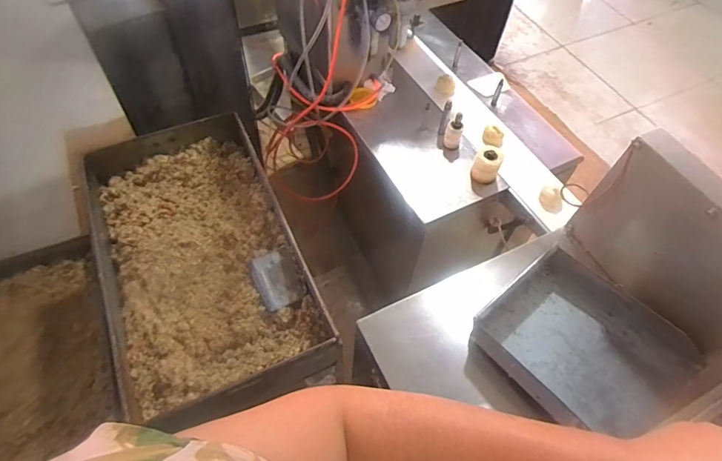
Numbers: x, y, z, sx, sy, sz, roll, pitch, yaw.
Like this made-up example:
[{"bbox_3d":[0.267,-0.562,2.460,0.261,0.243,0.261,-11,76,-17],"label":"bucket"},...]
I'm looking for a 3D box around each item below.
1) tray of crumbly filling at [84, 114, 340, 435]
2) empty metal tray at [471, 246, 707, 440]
[{"bbox_3d":[-0.403,0.044,1.083,0.443,0.124,0.797,-21,60,-16],"label":"tray of crumbly filling"},{"bbox_3d":[0.320,0.169,0.636,0.217,0.053,0.250,-33,64,-22],"label":"empty metal tray"}]

